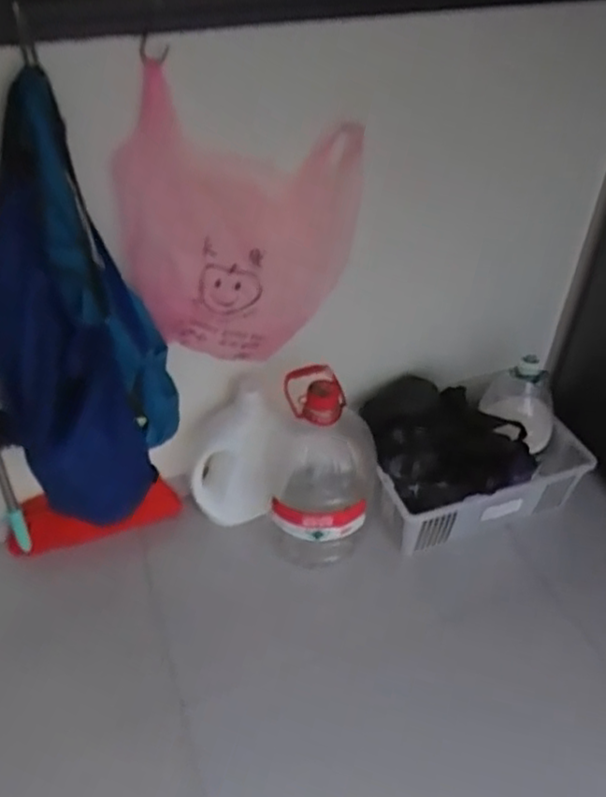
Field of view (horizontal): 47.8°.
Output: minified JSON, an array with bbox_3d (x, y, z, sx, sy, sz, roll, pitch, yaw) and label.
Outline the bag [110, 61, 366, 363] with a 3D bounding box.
[{"bbox_3d":[-0.094,-0.284,1.190,0.441,0.460,0.087,-28,49,-27],"label":"bag"}]

